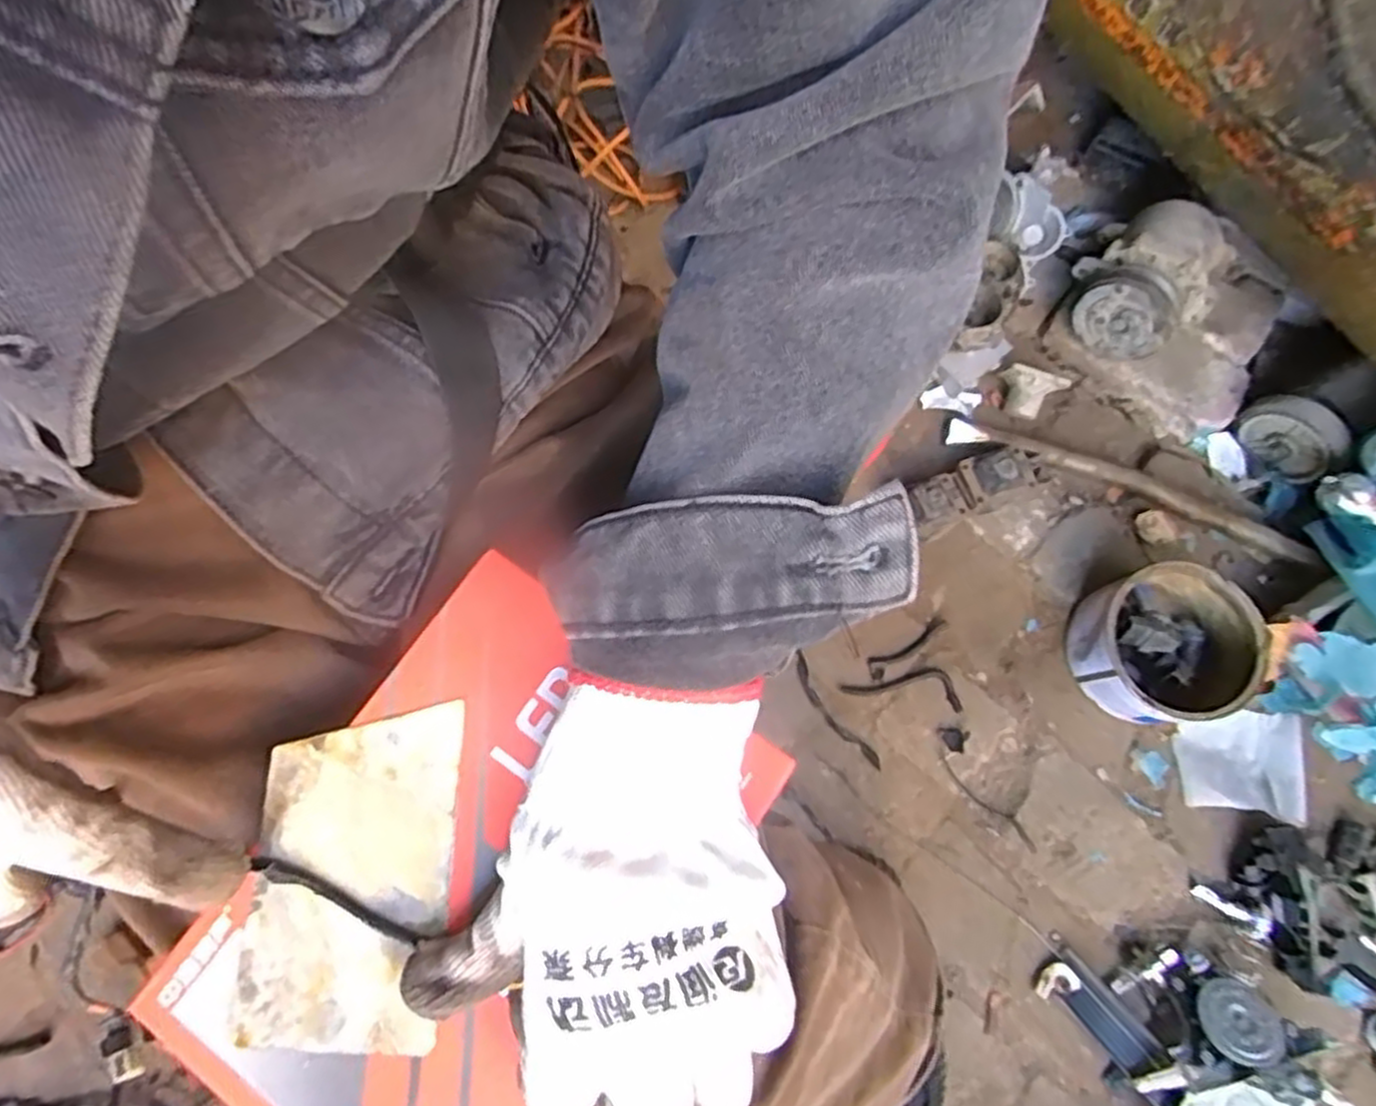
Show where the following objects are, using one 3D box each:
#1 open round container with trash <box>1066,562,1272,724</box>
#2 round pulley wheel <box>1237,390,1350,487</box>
[{"bbox_3d":[0.488,0.096,0.800,0.158,0.094,0.150,0,73,0],"label":"open round container with trash"},{"bbox_3d":[0.683,-0.131,0.884,0.041,0.087,0.109,-23,74,-9],"label":"round pulley wheel"}]

